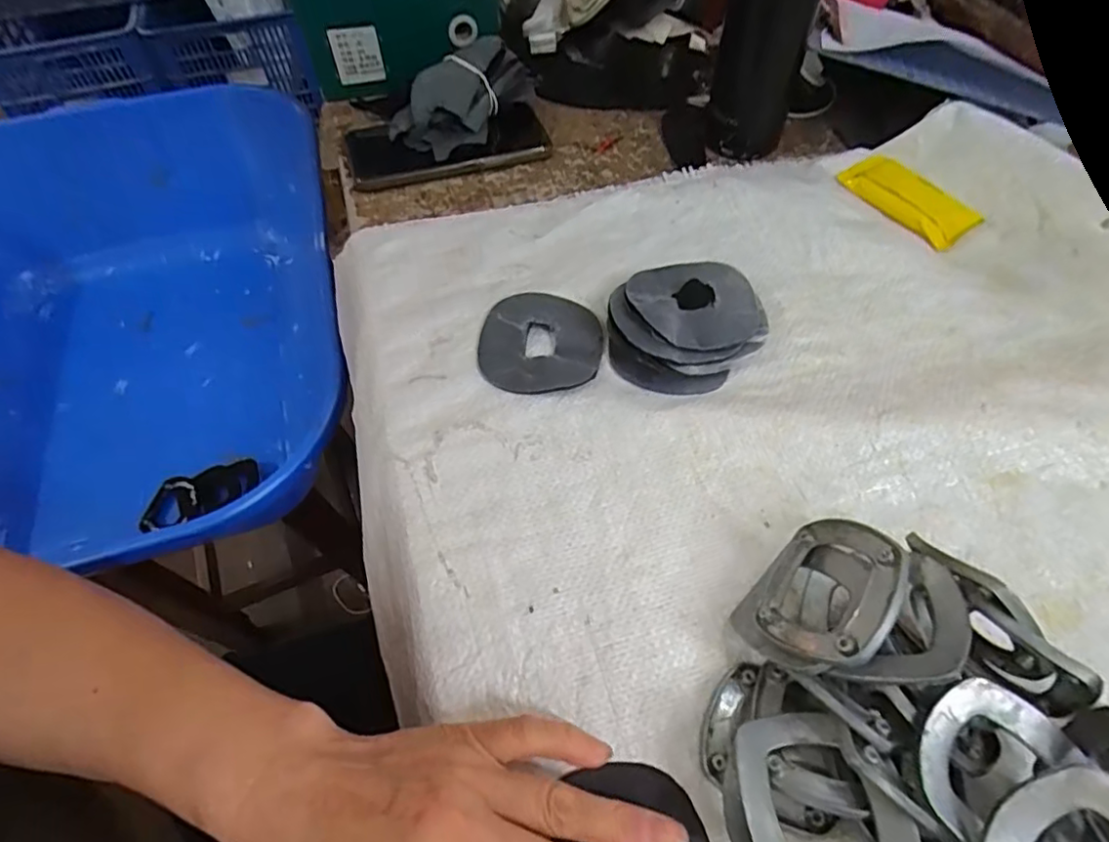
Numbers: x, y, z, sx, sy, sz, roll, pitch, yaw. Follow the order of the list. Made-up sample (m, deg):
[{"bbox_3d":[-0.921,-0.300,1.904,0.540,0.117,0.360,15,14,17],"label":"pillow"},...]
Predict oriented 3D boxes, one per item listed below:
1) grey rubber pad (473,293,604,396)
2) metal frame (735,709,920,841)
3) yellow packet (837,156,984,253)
[{"bbox_3d":[-0.009,-0.051,0.379,0.076,0.005,0.083,4,56,3],"label":"grey rubber pad"},{"bbox_3d":[0.097,0.139,0.219,0.053,0.010,0.061,-13,42,6],"label":"metal frame"},{"bbox_3d":[0.267,-0.170,0.452,0.052,0.013,0.100,-28,60,-17],"label":"yellow packet"}]

